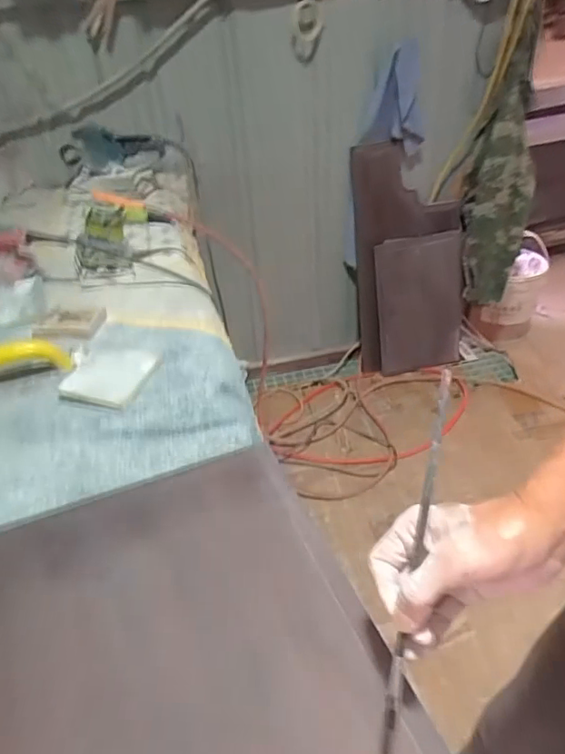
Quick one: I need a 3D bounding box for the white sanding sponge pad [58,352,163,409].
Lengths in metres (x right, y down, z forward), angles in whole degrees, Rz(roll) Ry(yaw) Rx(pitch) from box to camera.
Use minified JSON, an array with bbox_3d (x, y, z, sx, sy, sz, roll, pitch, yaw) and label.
[{"bbox_3d":[-0.244,-0.006,0.747,0.106,0.020,0.111,6,36,7],"label":"white sanding sponge pad"}]

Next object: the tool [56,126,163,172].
[{"bbox_3d":[-0.463,-0.607,1.399,0.286,0.101,0.070,-2,37,2],"label":"tool"}]

